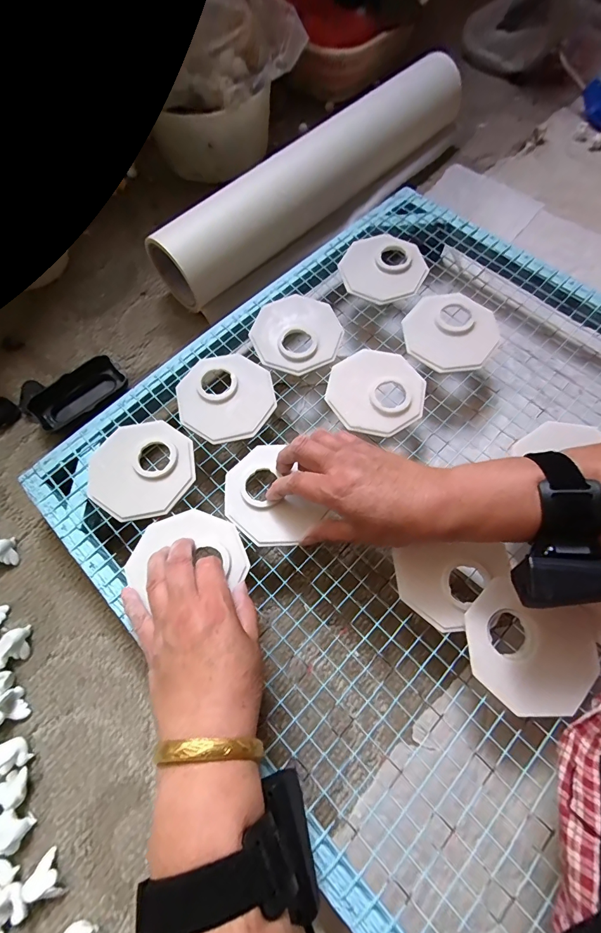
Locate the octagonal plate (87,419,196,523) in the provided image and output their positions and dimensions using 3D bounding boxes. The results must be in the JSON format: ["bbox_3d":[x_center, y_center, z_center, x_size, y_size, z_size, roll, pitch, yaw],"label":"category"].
[{"bbox_3d":[-0.156,0.001,0.380,0.100,0.009,0.099,30,71,17],"label":"octagonal plate"}]

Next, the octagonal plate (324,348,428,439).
[{"bbox_3d":[0.081,-0.082,0.411,0.100,0.007,0.101,-36,68,-11],"label":"octagonal plate"}]

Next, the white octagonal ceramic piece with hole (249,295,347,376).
[{"bbox_3d":[-0.004,-0.153,0.439,0.099,0.010,0.101,16,68,12],"label":"white octagonal ceramic piece with hole"}]

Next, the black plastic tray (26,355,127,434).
[{"bbox_3d":[-0.271,-0.089,0.473,0.110,0.021,0.054,-40,100,-14],"label":"black plastic tray"}]

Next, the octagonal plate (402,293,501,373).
[{"bbox_3d":[0.167,-0.152,0.435,0.099,0.011,0.100,32,72,17],"label":"octagonal plate"}]

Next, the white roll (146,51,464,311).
[{"bbox_3d":[0.042,-0.415,0.555,0.570,0.106,0.084,-42,73,-14],"label":"white roll"}]

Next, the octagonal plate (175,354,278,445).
[{"bbox_3d":[-0.079,-0.074,0.412,0.099,0.008,0.097,-15,65,-2],"label":"octagonal plate"}]

